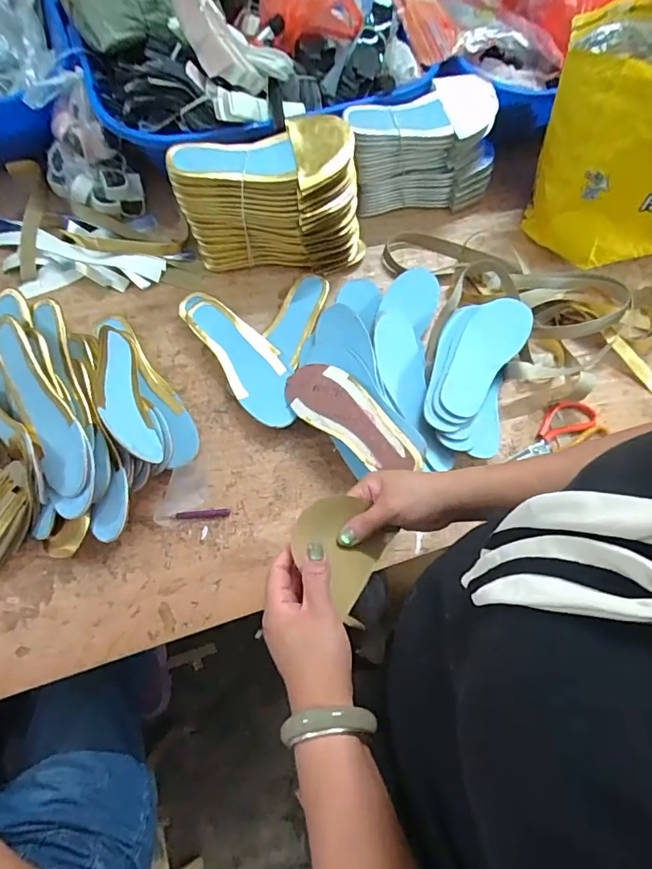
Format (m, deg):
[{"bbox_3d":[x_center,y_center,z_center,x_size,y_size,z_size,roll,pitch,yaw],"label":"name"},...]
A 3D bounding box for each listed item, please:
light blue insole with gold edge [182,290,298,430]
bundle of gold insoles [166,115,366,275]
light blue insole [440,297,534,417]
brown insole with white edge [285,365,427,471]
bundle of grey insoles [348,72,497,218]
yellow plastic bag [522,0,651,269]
[{"bbox_3d":[-0.124,-0.121,0.766,0.096,0.043,0.266,-33,72,-15],"label":"light blue insole with gold edge"},{"bbox_3d":[-0.080,-0.350,0.782,0.281,0.195,0.134,-16,69,-9],"label":"bundle of gold insoles"},{"bbox_3d":[0.244,-0.123,0.750,0.088,0.009,0.241,24,63,11],"label":"light blue insole"},{"bbox_3d":[0.030,-0.029,0.679,0.080,0.033,0.235,-41,59,-17],"label":"brown insole with white edge"},{"bbox_3d":[0.160,-0.496,0.870,0.272,0.168,0.123,-11,68,-7],"label":"bundle of grey insoles"},{"bbox_3d":[0.490,-0.481,0.798,0.289,0.243,0.299,20,68,6],"label":"yellow plastic bag"}]

